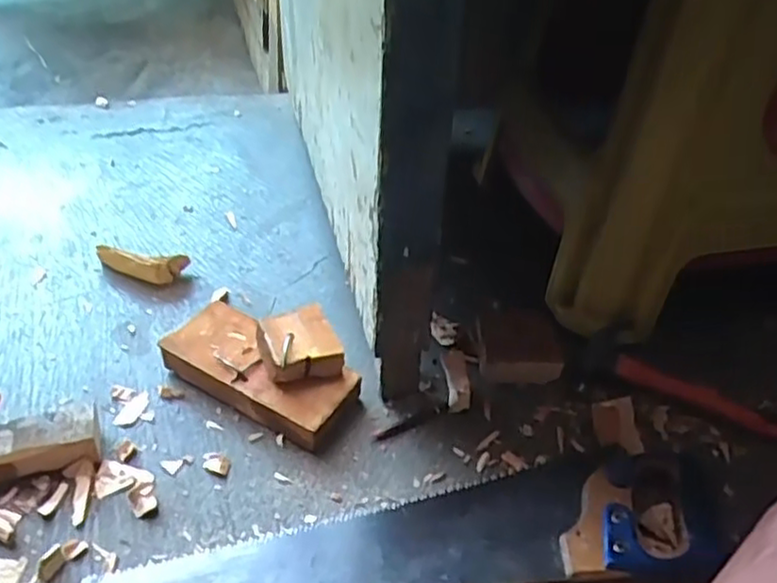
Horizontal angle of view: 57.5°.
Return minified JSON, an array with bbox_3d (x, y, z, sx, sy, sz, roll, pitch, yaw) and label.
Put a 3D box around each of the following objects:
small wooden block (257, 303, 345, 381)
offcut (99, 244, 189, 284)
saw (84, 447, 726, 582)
[{"bbox_3d":[-0.082,0.050,0.648,0.064,0.038,0.065,-13,46,-19],"label":"small wooden block"},{"bbox_3d":[-0.271,-0.030,0.772,0.098,0.027,0.030,8,43,2],"label":"offcut"},{"bbox_3d":[0.026,0.185,0.565,0.484,0.032,0.113,0,43,-7],"label":"saw"}]

